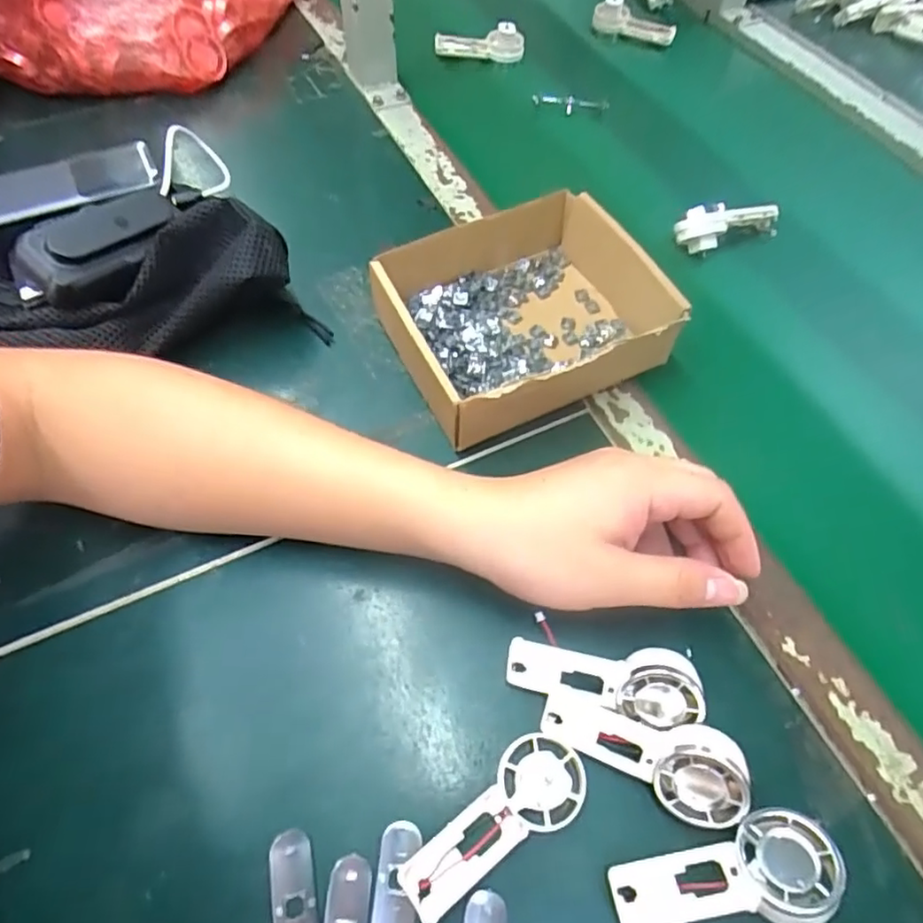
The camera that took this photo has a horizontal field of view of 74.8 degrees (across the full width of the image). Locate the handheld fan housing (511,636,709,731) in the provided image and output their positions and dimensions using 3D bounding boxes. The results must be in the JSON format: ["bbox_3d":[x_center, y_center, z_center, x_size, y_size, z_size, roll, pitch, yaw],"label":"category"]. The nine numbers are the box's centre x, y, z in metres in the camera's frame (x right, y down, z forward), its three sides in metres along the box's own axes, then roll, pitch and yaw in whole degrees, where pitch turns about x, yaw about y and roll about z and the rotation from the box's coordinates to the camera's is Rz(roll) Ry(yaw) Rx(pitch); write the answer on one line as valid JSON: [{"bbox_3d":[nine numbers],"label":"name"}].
[{"bbox_3d":[0.069,0.108,0.297,0.091,0.032,0.033,8,59,2],"label":"handheld fan housing"}]

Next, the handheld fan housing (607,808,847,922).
[{"bbox_3d":[0.112,0.179,0.261,0.094,0.015,0.037,-14,35,6],"label":"handheld fan housing"}]

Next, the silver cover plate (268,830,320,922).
[{"bbox_3d":[-0.074,0.193,0.267,0.019,0.004,0.051,-11,60,-9],"label":"silver cover plate"}]

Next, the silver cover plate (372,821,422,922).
[{"bbox_3d":[-0.029,0.189,0.268,0.018,0.004,0.048,6,59,1],"label":"silver cover plate"}]

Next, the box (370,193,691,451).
[{"bbox_3d":[0.049,-0.108,0.418,0.190,0.053,0.147,-25,63,-16],"label":"box"}]

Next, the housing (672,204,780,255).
[{"bbox_3d":[0.223,-0.197,0.502,0.096,0.041,0.023,-15,61,-23],"label":"housing"}]

